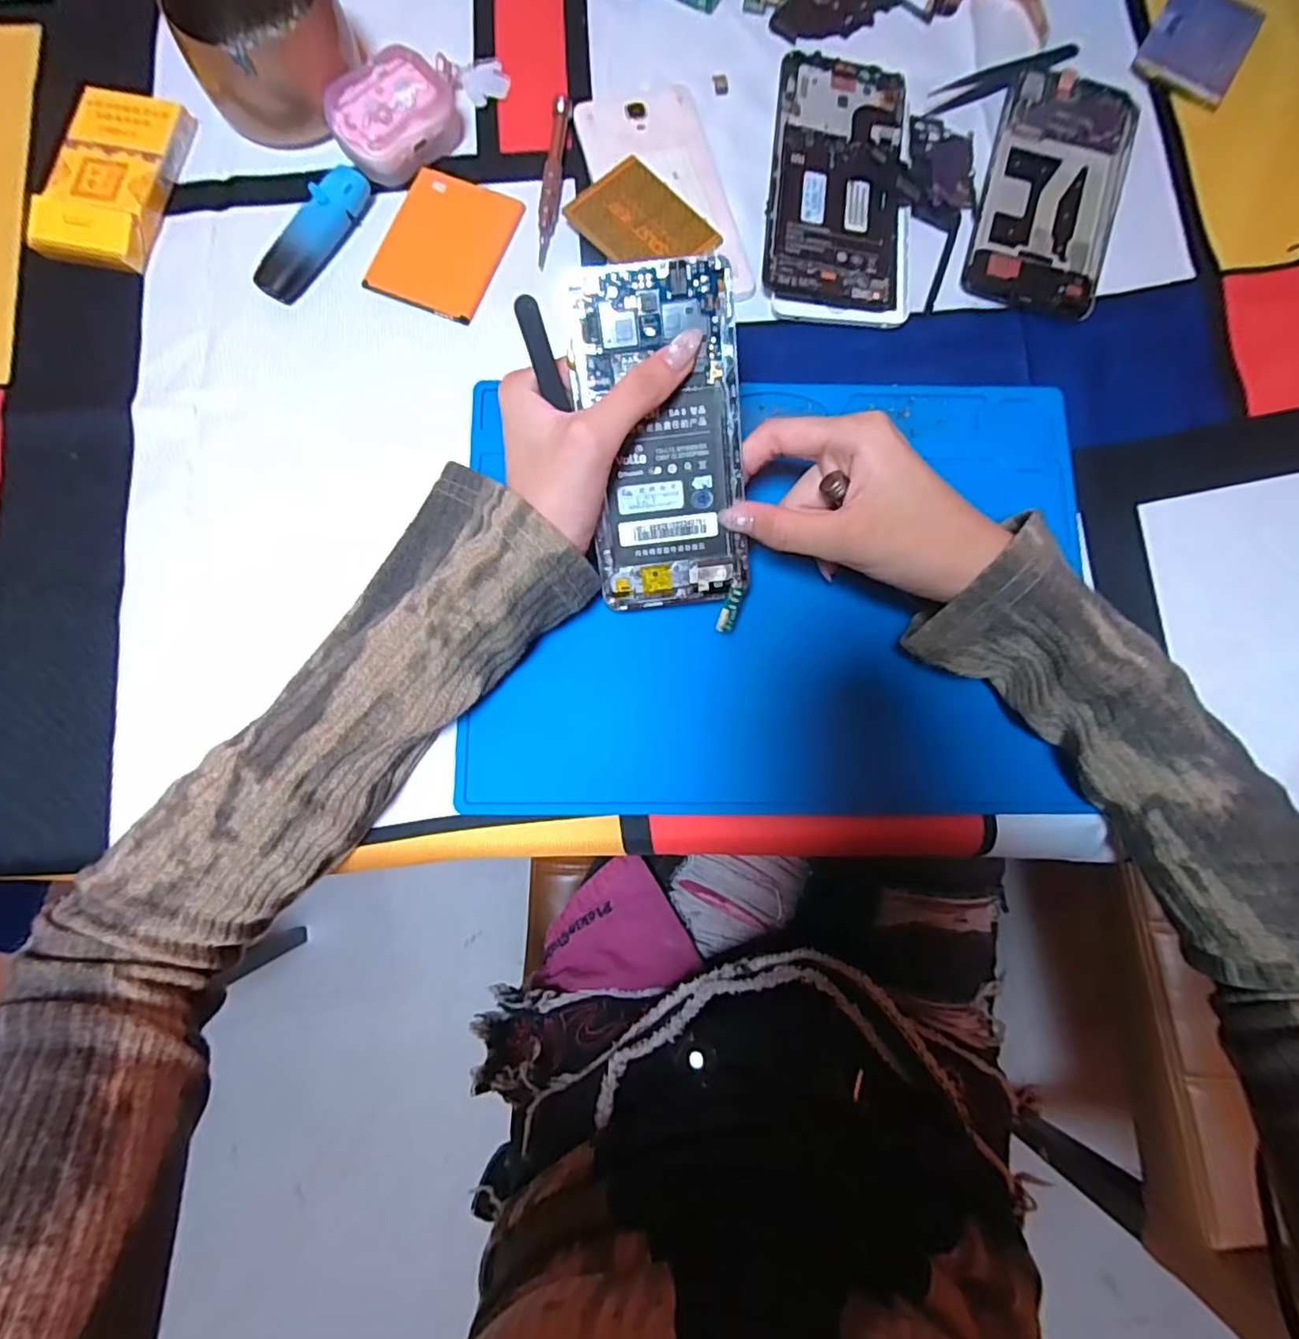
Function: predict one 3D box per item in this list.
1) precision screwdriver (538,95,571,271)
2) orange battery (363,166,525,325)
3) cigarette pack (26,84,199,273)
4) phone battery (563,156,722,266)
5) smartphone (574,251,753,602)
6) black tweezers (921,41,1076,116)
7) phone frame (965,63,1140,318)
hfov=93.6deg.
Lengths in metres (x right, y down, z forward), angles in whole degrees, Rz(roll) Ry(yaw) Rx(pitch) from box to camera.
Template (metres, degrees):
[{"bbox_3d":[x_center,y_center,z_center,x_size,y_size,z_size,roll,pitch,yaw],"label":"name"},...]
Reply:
[{"bbox_3d":[-0.056,-0.279,0.347,0.011,0.010,0.103,5,80,0],"label":"precision screwdriver"},{"bbox_3d":[-0.115,-0.240,0.343,0.064,0.004,0.082,21,80,3],"label":"orange battery"},{"bbox_3d":[-0.297,-0.273,0.340,0.057,0.016,0.102,11,80,1],"label":"cigarette pack"},{"bbox_3d":[-0.005,-0.249,0.341,0.055,0.008,0.075,-41,83,-7],"label":"phone battery"},{"bbox_3d":[0.006,-0.098,0.271,0.068,0.005,0.141,-7,113,-2],"label":"smartphone"},{"bbox_3d":[0.214,-0.359,0.369,0.108,0.008,0.016,-24,81,-5],"label":"black tweezers"},{"bbox_3d":[0.232,-0.276,0.351,0.073,0.013,0.155,17,80,3],"label":"phone frame"}]

